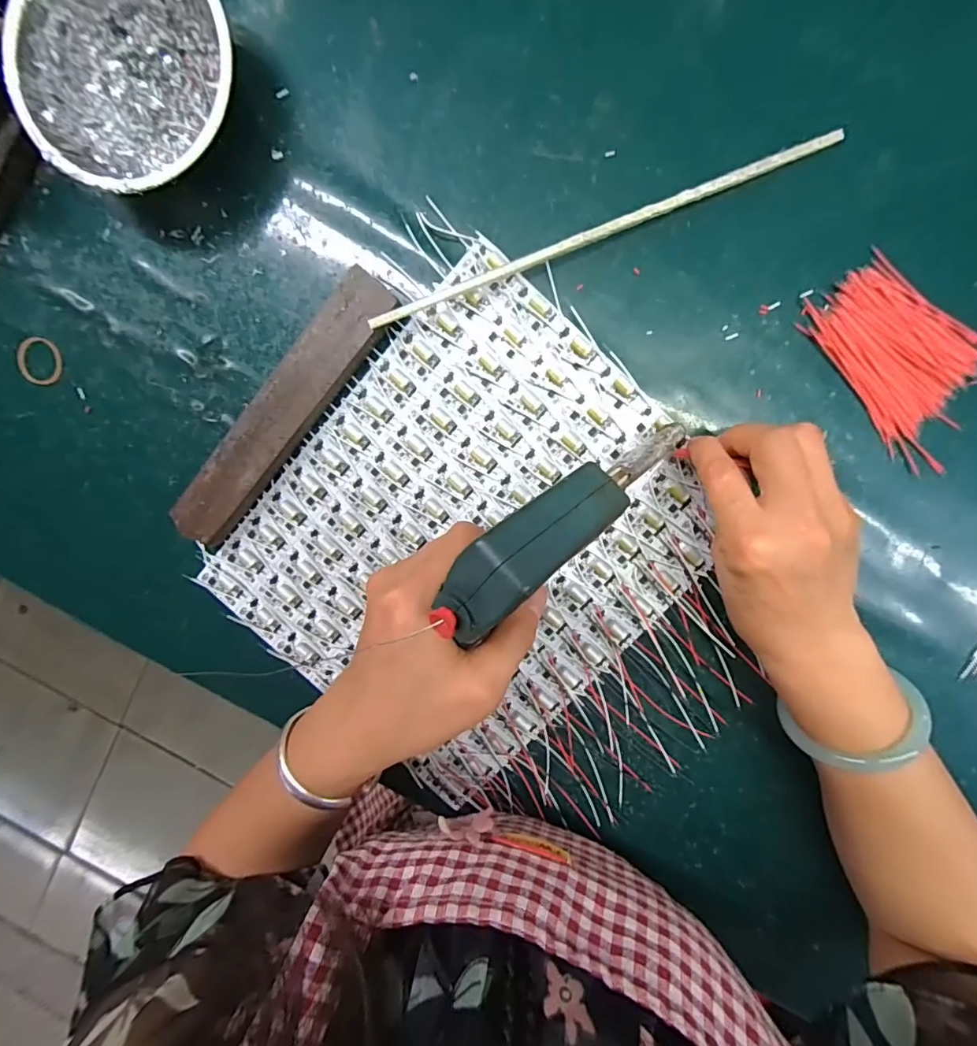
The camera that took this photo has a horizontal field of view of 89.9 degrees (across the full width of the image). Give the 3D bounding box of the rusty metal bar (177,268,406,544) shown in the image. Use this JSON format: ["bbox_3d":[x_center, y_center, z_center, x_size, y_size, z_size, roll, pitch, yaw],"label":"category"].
[{"bbox_3d":[-0.130,-0.070,0.311,0.035,0.019,0.198,40,98,-1],"label":"rusty metal bar"}]

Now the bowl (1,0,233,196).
[{"bbox_3d":[-0.200,-0.253,0.282,0.124,0.047,0.123,1,97,5],"label":"bowl"}]

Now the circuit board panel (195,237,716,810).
[{"bbox_3d":[-0.013,0.013,0.318,0.248,0.012,0.285,41,98,-1],"label":"circuit board panel"}]

